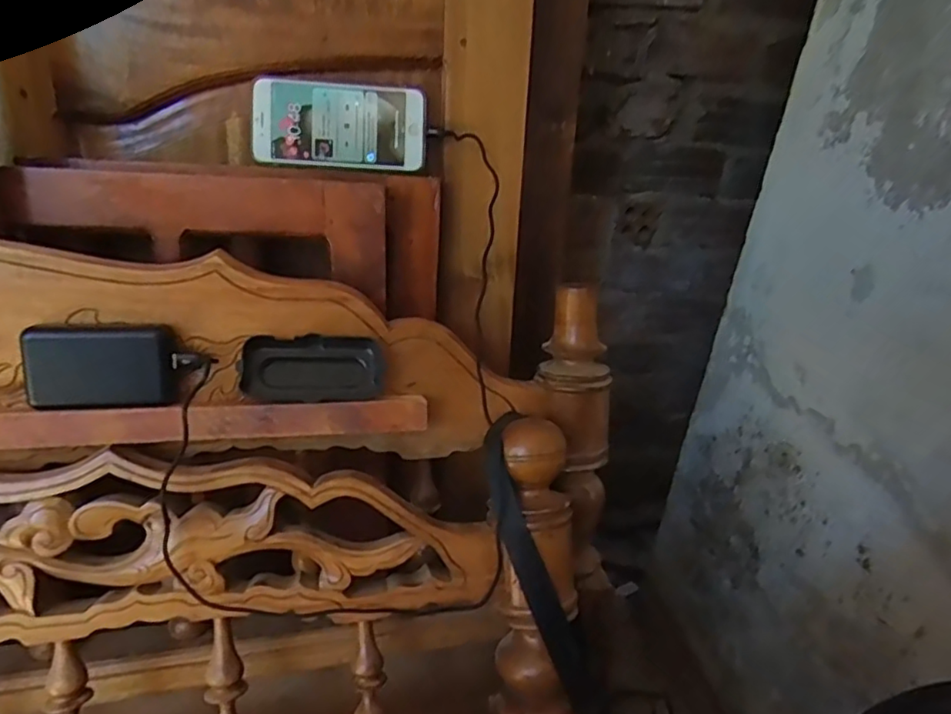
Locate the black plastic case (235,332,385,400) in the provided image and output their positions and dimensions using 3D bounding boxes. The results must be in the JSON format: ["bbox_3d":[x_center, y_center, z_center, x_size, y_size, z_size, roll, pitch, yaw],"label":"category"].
[{"bbox_3d":[-0.132,0.009,0.488,0.111,0.051,0.014,1,-1,-16],"label":"black plastic case"}]

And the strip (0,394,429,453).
[{"bbox_3d":[-0.402,0.050,0.423,0.730,0.029,0.044,-2,29,-15],"label":"strip"}]

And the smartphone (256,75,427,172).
[{"bbox_3d":[-0.124,-0.214,0.547,0.153,0.076,0.009,2,5,-7],"label":"smartphone"}]

